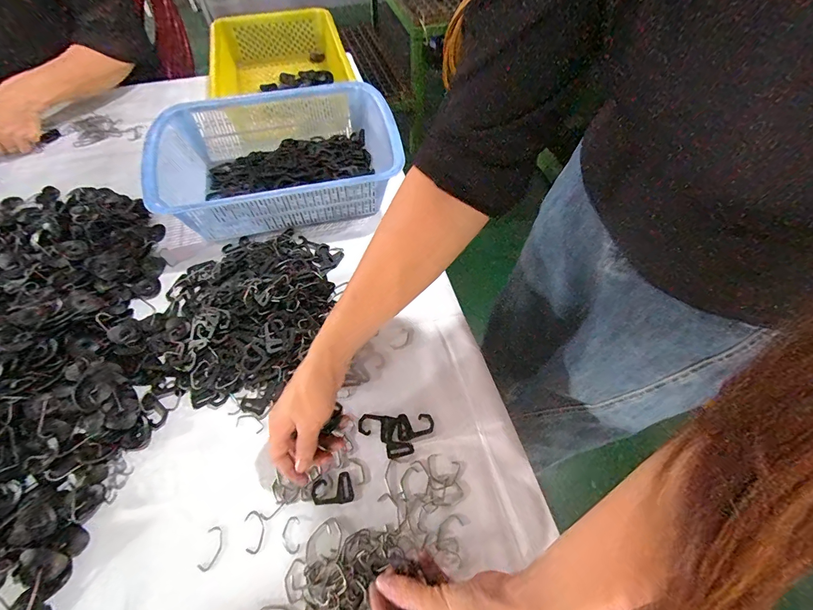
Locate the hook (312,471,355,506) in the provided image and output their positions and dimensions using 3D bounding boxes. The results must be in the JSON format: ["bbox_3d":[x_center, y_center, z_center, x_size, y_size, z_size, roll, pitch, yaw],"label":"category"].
[{"bbox_3d":[-0.079,0.198,0.399,0.043,0.004,0.029,-13,58,-8],"label":"hook"}]

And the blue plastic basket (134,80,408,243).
[{"bbox_3d":[-0.205,-0.228,0.602,0.360,0.109,0.251,-15,59,-9],"label":"blue plastic basket"}]

